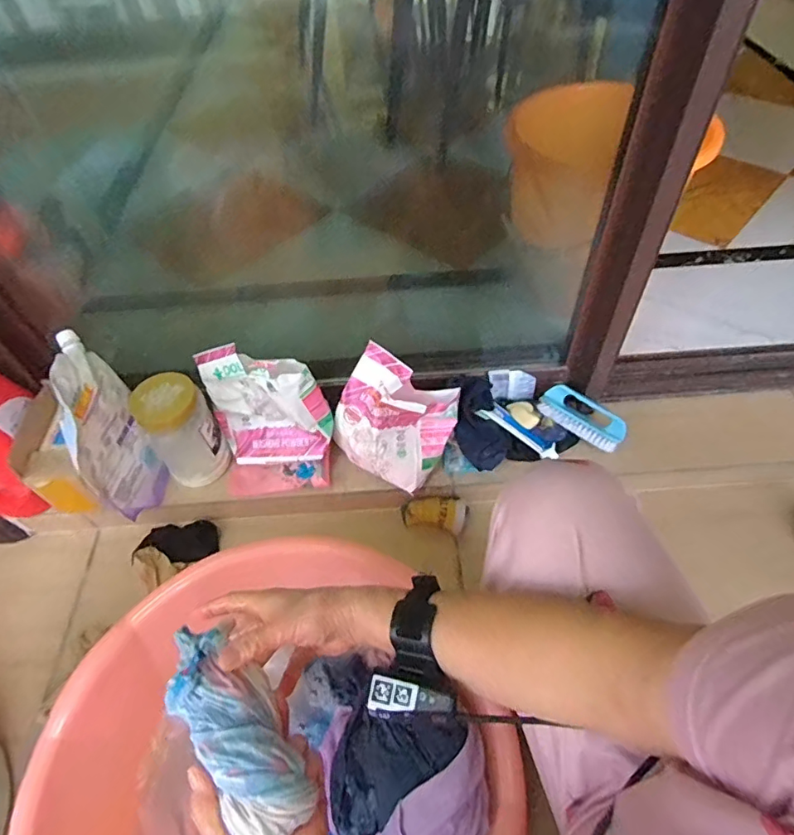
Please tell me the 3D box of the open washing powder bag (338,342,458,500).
[{"bbox_3d":[-0.006,0.002,0.797,0.163,0.155,0.128,25,58,20],"label":"open washing powder bag"}]

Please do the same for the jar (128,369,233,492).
[{"bbox_3d":[-0.331,0.019,0.809,0.098,0.161,0.104,-1,53,2],"label":"jar"}]

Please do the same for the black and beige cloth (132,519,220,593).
[{"bbox_3d":[-0.355,0.205,0.837,0.121,0.031,0.084,-32,58,-20],"label":"black and beige cloth"}]

